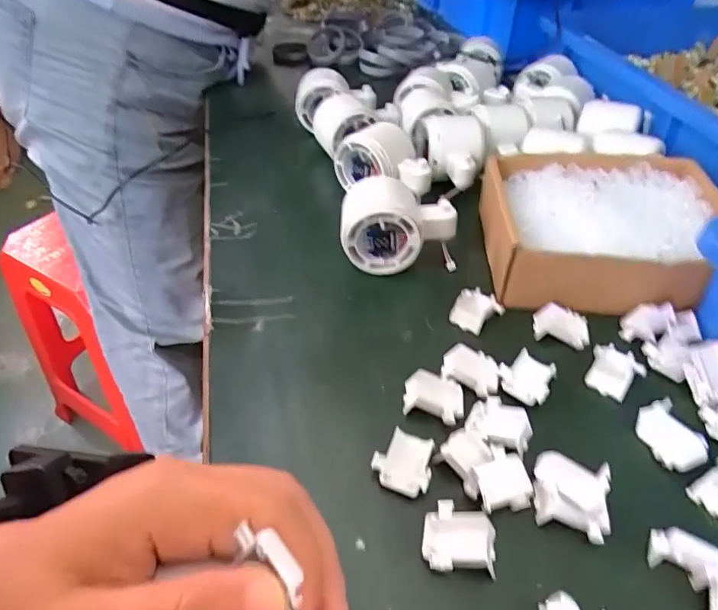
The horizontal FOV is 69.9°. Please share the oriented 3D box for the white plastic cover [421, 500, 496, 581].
[{"bbox_3d":[0.047,0.108,0.239,0.032,0.013,0.030,6,43,5],"label":"white plastic cover"}]

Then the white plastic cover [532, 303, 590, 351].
[{"bbox_3d":[0.135,0.013,0.343,0.033,0.010,0.028,9,44,8],"label":"white plastic cover"}]

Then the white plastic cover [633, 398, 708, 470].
[{"bbox_3d":[0.171,0.071,0.280,0.029,0.015,0.036,-24,49,-24],"label":"white plastic cover"}]

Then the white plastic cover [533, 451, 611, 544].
[{"bbox_3d":[0.105,0.093,0.254,0.034,0.018,0.036,12,44,12],"label":"white plastic cover"}]

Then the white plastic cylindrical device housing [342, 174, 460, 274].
[{"bbox_3d":[0.029,-0.061,0.388,0.083,0.054,0.048,1,43,0],"label":"white plastic cylindrical device housing"}]

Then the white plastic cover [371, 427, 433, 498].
[{"bbox_3d":[0.023,0.081,0.264,0.029,0.013,0.028,16,45,15],"label":"white plastic cover"}]

